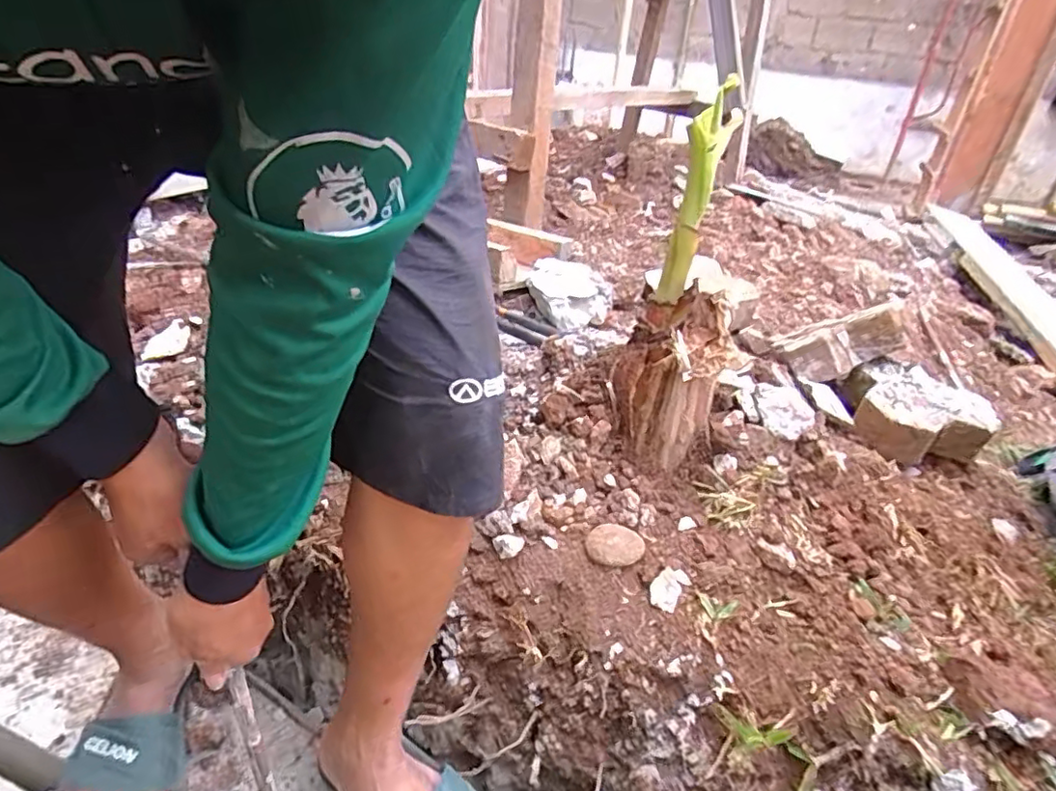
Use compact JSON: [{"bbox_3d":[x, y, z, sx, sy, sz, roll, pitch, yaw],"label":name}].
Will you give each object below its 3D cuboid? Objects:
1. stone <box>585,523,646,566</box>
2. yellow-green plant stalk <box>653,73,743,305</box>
[{"bbox_3d":[0.096,0.165,0.669,0.062,0.016,0.050,17,47,10],"label":"stone"},{"bbox_3d":[0.180,-0.203,0.659,0.049,0.226,0.043,14,30,14],"label":"yellow-green plant stalk"}]

